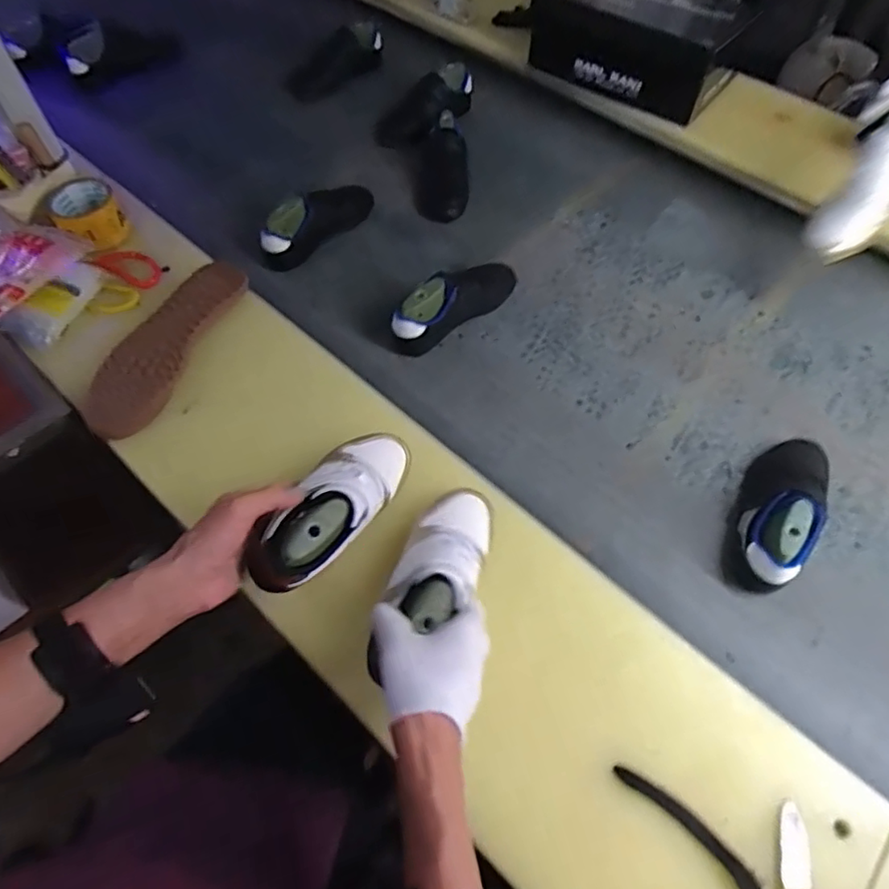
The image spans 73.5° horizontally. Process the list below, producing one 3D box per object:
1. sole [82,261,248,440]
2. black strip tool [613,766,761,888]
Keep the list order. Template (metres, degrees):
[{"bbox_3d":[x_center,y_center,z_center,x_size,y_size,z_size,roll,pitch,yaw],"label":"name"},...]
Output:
[{"bbox_3d":[-0.350,-0.133,0.743,0.101,0.032,0.279,17,60,8],"label":"sole"},{"bbox_3d":[0.208,0.327,0.511,0.135,0.011,0.022,40,66,20],"label":"black strip tool"}]

